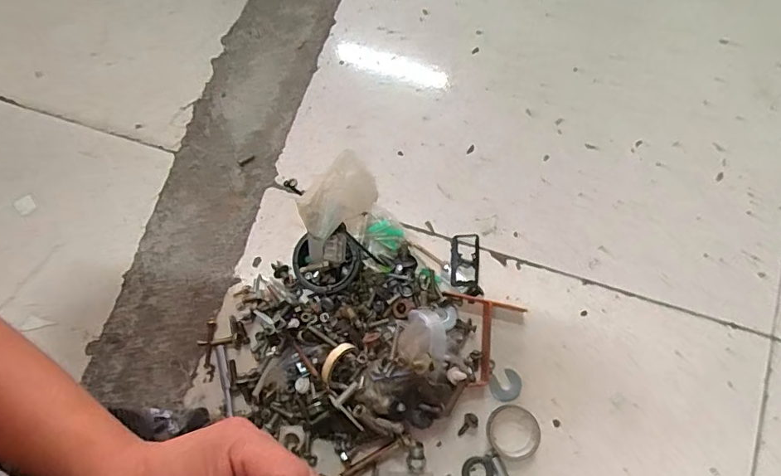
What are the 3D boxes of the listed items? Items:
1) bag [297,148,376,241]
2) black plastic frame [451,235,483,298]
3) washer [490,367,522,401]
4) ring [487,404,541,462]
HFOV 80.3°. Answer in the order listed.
[{"bbox_3d":[-0.055,-0.040,0.519,0.061,0.063,0.101,37,79,8],"label":"bag"},{"bbox_3d":[0.086,0.030,0.525,0.033,0.011,0.072,0,76,0],"label":"black plastic frame"},{"bbox_3d":[0.124,0.159,0.495,0.034,0.004,0.030,-23,77,-6],"label":"washer"},{"bbox_3d":[0.130,0.205,0.487,0.054,0.007,0.056,0,76,0],"label":"ring"}]

